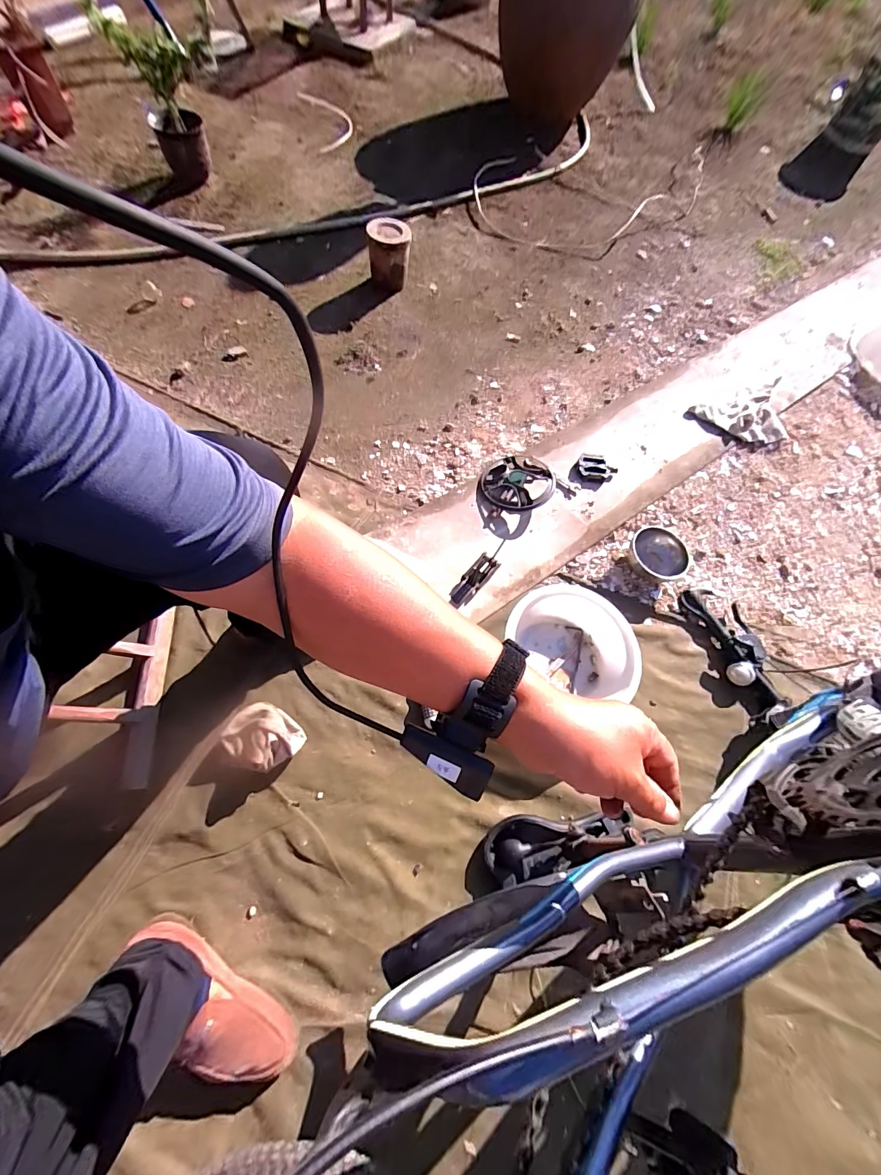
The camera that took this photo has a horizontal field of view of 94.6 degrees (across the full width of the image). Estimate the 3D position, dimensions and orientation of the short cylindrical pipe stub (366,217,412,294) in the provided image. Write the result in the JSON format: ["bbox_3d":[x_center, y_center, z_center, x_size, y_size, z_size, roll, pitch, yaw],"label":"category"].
[{"bbox_3d":[-0.163,-1.064,1.305,0.133,0.165,0.165,-5,66,-5],"label":"short cylindrical pipe stub"}]

